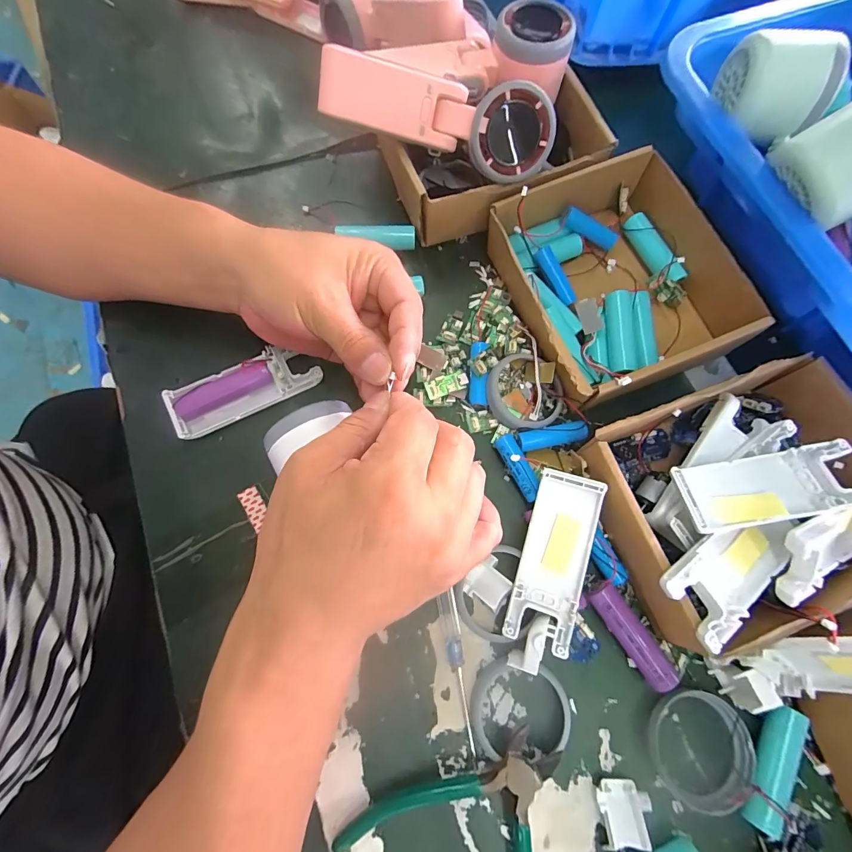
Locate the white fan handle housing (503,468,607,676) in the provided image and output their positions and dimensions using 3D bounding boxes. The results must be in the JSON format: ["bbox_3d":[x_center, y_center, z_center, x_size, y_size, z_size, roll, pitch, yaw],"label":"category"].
[{"bbox_3d":[0.078,0.090,0.252,0.038,0.037,0.114,16,72,3],"label":"white fan handle housing"}]

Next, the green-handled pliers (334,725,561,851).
[{"bbox_3d":[0.031,0.221,0.217,0.114,0.019,0.108,41,75,11],"label":"green-handled pliers"}]

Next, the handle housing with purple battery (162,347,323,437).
[{"bbox_3d":[-0.129,-0.029,0.288,0.100,0.024,0.037,-26,75,-10],"label":"handle housing with purple battery"}]

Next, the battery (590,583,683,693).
[{"bbox_3d":[0.126,0.129,0.251,0.019,0.020,0.066,-33,76,-12],"label":"battery"}]

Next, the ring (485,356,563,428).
[{"bbox_3d":[0.072,-0.025,0.294,0.056,0.018,0.054,1,72,-2],"label":"ring"}]

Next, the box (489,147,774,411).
[{"bbox_3d":[0.140,-0.112,0.307,0.157,0.055,0.168,-22,74,-9],"label":"box"}]

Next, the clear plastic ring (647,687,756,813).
[{"bbox_3d":[0.161,0.189,0.236,0.054,0.014,0.061,34,74,9],"label":"clear plastic ring"}]

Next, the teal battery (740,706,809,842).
[{"bbox_3d":[0.198,0.196,0.233,0.019,0.018,0.065,29,73,7],"label":"teal battery"}]

